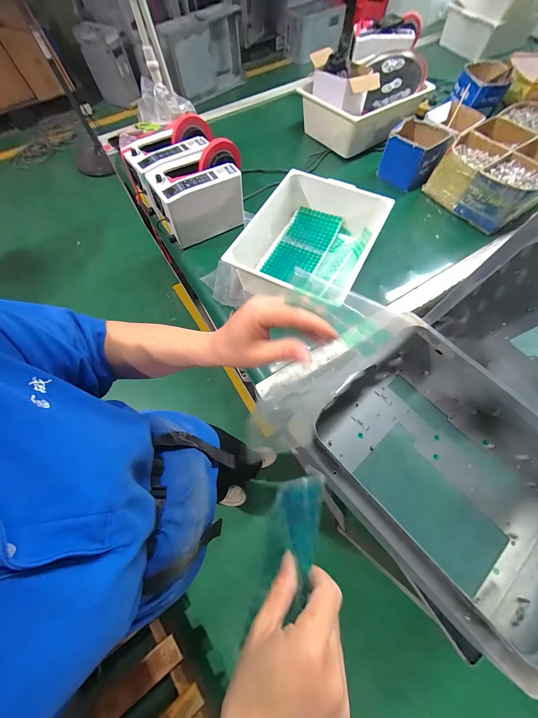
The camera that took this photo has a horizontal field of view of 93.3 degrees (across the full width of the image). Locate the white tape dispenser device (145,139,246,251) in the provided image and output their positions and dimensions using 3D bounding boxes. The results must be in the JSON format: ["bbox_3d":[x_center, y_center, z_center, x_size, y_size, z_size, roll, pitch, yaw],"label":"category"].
[{"bbox_3d":[-0.186,-0.448,0.690,0.250,0.147,0.157,-29,70,-10],"label":"white tape dispenser device"}]

